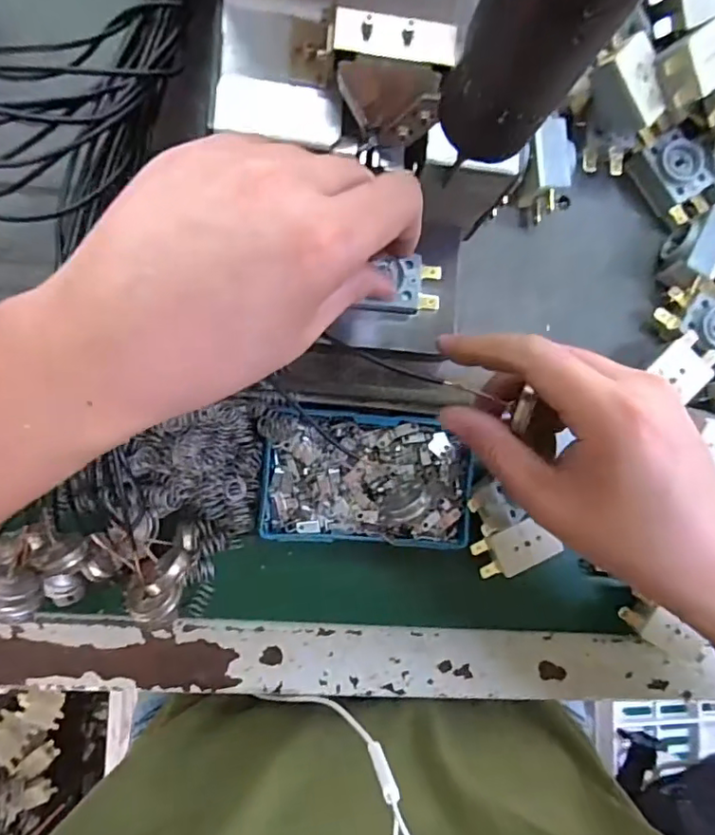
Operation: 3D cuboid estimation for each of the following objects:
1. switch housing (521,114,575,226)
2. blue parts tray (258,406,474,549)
[{"bbox_3d":[0.100,-0.132,0.300,0.021,0.023,0.047,6,88,-8],"label":"switch housing"},{"bbox_3d":[0.006,0.033,0.305,0.112,0.028,0.070,4,88,-8],"label":"blue parts tray"}]

